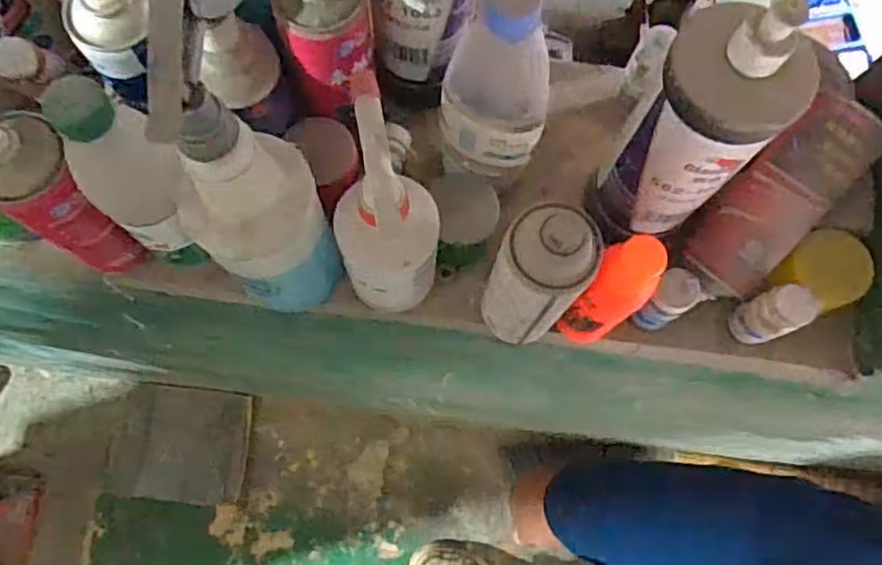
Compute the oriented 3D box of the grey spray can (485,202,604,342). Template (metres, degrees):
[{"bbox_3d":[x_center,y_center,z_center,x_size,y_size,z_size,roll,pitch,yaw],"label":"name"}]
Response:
[{"bbox_3d":[0.066,-0.002,0.460,0.055,0.170,0.058,0,73,-2],"label":"grey spray can"}]

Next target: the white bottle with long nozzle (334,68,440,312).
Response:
[{"bbox_3d":[-0.033,-0.036,0.444,0.056,0.216,0.072,27,74,6],"label":"white bottle with long nozzle"}]

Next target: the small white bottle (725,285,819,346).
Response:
[{"bbox_3d":[0.258,0.026,0.526,0.028,0.086,0.035,-20,75,-7],"label":"small white bottle"}]

